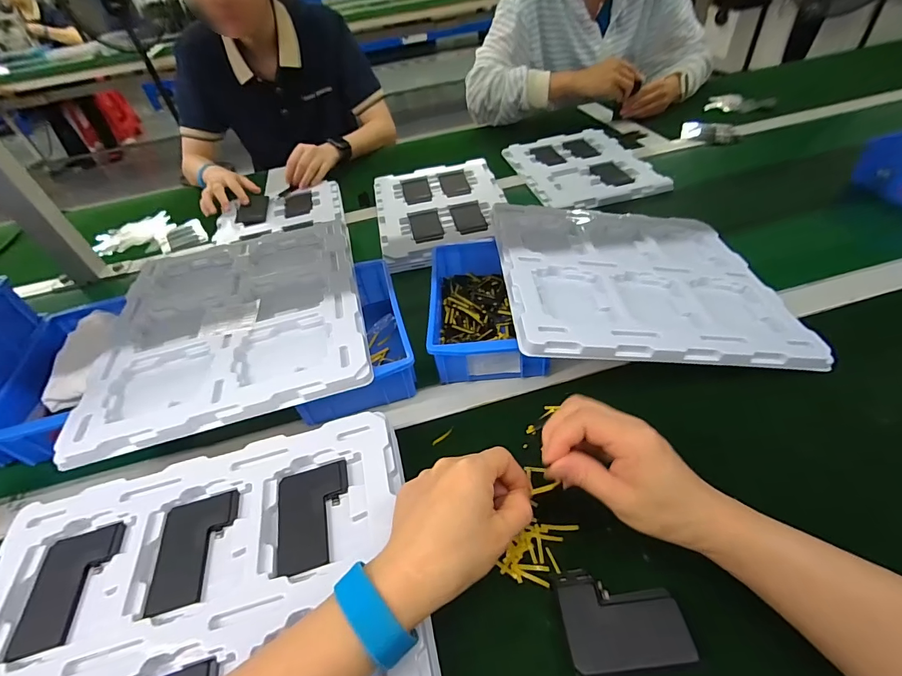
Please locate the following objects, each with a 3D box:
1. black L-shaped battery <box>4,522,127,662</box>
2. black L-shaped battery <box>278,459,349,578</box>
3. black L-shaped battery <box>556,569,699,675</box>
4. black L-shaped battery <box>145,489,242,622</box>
[{"bbox_3d":[-0.292,0.188,0.316,0.057,0.008,0.082,-12,45,-4],"label":"black L-shaped battery"},{"bbox_3d":[-0.110,0.141,0.333,0.056,0.011,0.081,-15,45,-6],"label":"black L-shaped battery"},{"bbox_3d":[0.118,0.192,0.289,0.078,0.006,0.059,-8,46,1],"label":"black L-shaped battery"},{"bbox_3d":[-0.201,0.164,0.325,0.058,0.010,0.081,-14,45,-5],"label":"black L-shaped battery"}]

